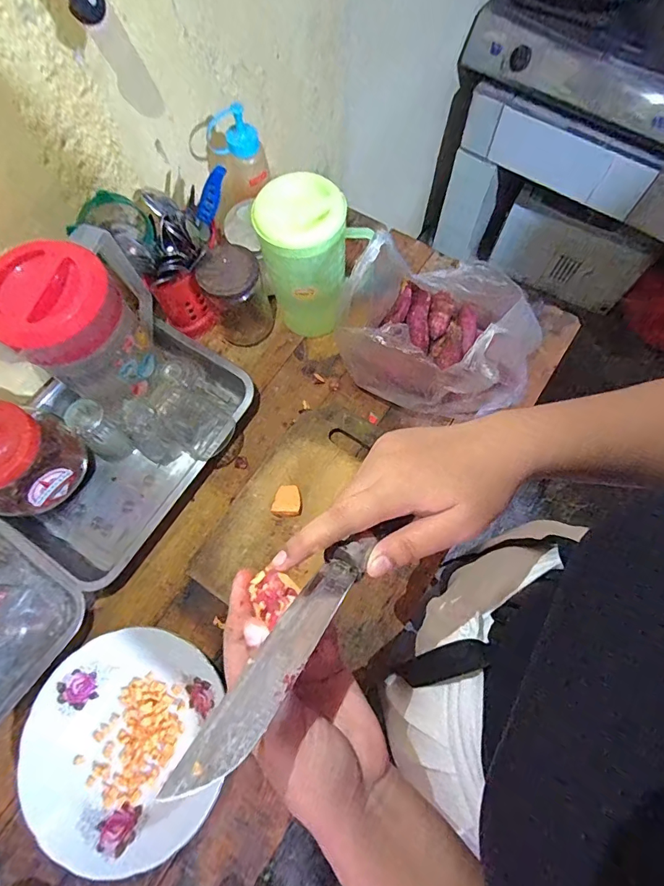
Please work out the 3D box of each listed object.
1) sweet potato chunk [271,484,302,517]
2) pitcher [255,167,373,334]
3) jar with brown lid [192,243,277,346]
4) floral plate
[{"bbox_3d":[-0.058,0.074,0.571,0.036,0.011,0.042,3,70,2],"label":"sweet potato chunk"},{"bbox_3d":[-0.030,-0.233,0.582,0.097,0.194,0.100,37,75,13],"label":"pitcher"},{"bbox_3d":[-0.132,-0.212,0.627,0.087,0.129,0.081,0,70,1],"label":"jar with brown lid"},{"bbox_3d":[-0.233,0.325,0.487,0.205,0.038,0.215,0,70,1],"label":"floral plate"}]

